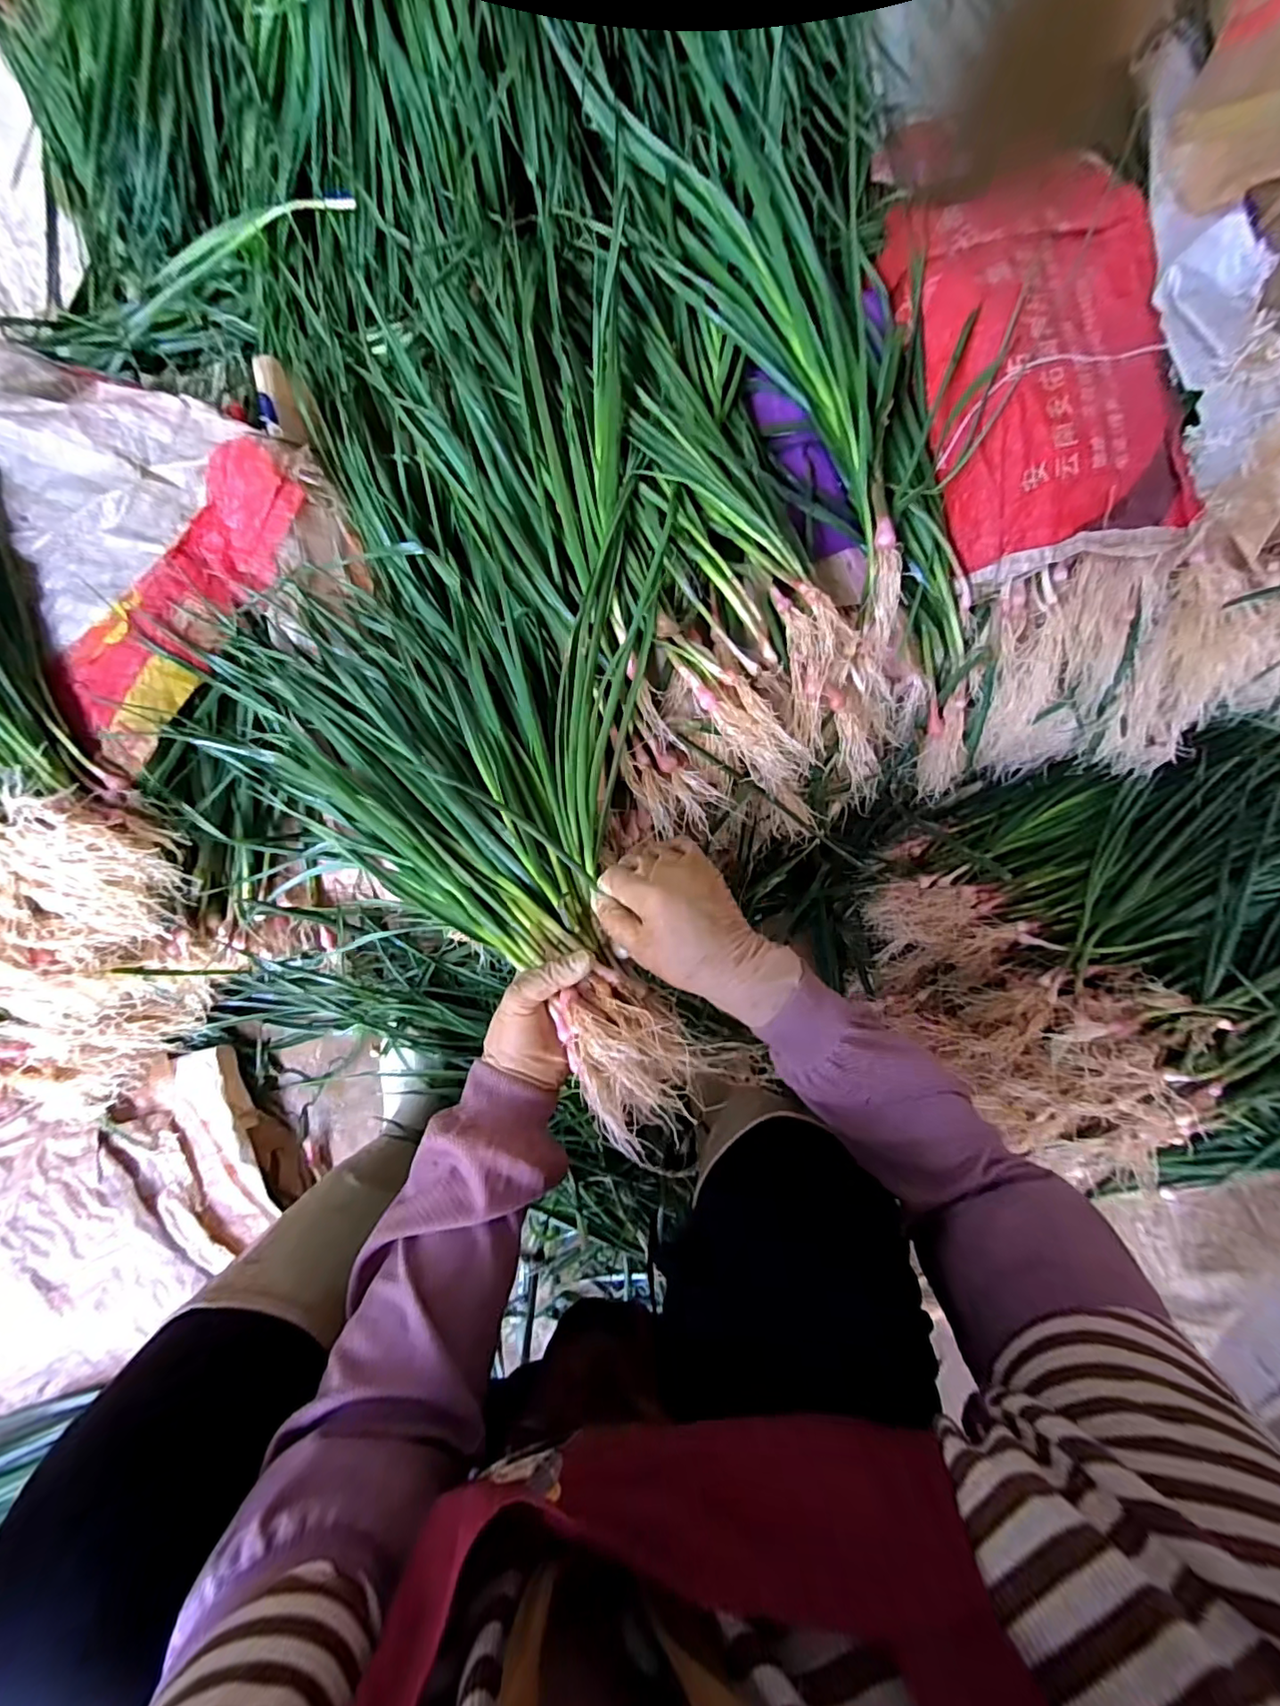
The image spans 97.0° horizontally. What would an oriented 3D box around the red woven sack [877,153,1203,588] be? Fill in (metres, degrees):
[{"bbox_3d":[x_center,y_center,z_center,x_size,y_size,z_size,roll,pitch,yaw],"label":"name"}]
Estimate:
[{"bbox_3d":[0.347,-0.422,0.488,0.177,0.057,0.361,-10,89,-6],"label":"red woven sack"}]

